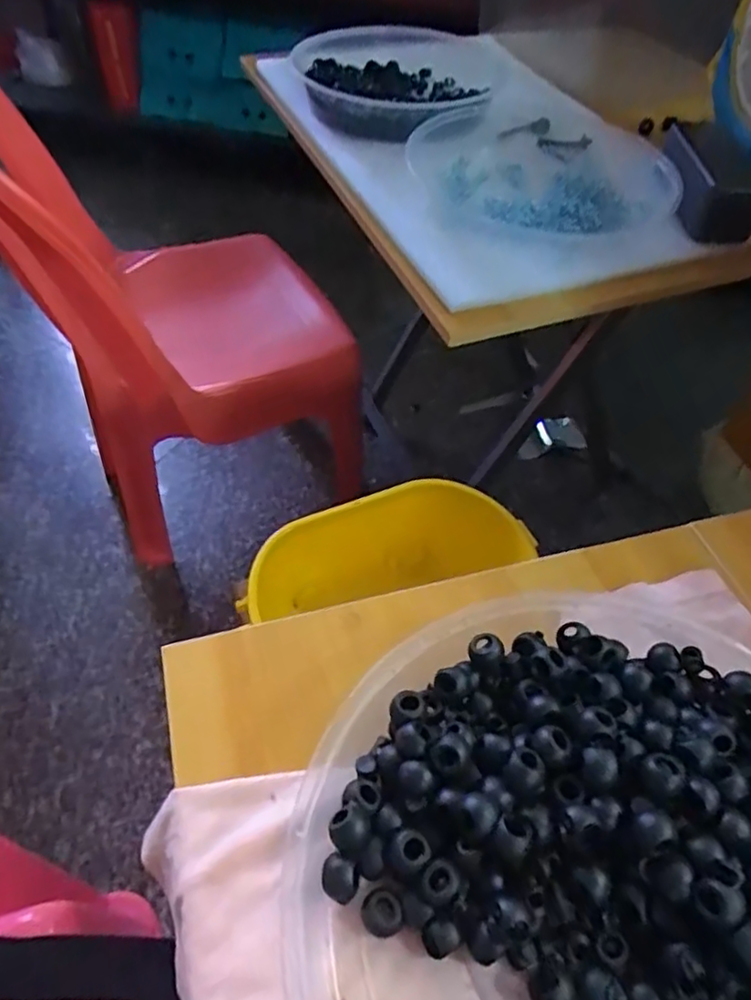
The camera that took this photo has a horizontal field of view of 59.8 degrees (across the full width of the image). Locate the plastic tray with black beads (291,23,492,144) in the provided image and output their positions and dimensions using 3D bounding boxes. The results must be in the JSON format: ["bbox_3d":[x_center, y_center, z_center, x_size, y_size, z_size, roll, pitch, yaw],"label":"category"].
[{"bbox_3d":[0.030,-0.455,0.721,0.218,0.043,0.261,-14,52,-11],"label":"plastic tray with black beads"}]

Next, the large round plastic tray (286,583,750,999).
[{"bbox_3d":[0.089,0.136,0.245,0.229,0.044,0.234,2,51,-2],"label":"large round plastic tray"}]

